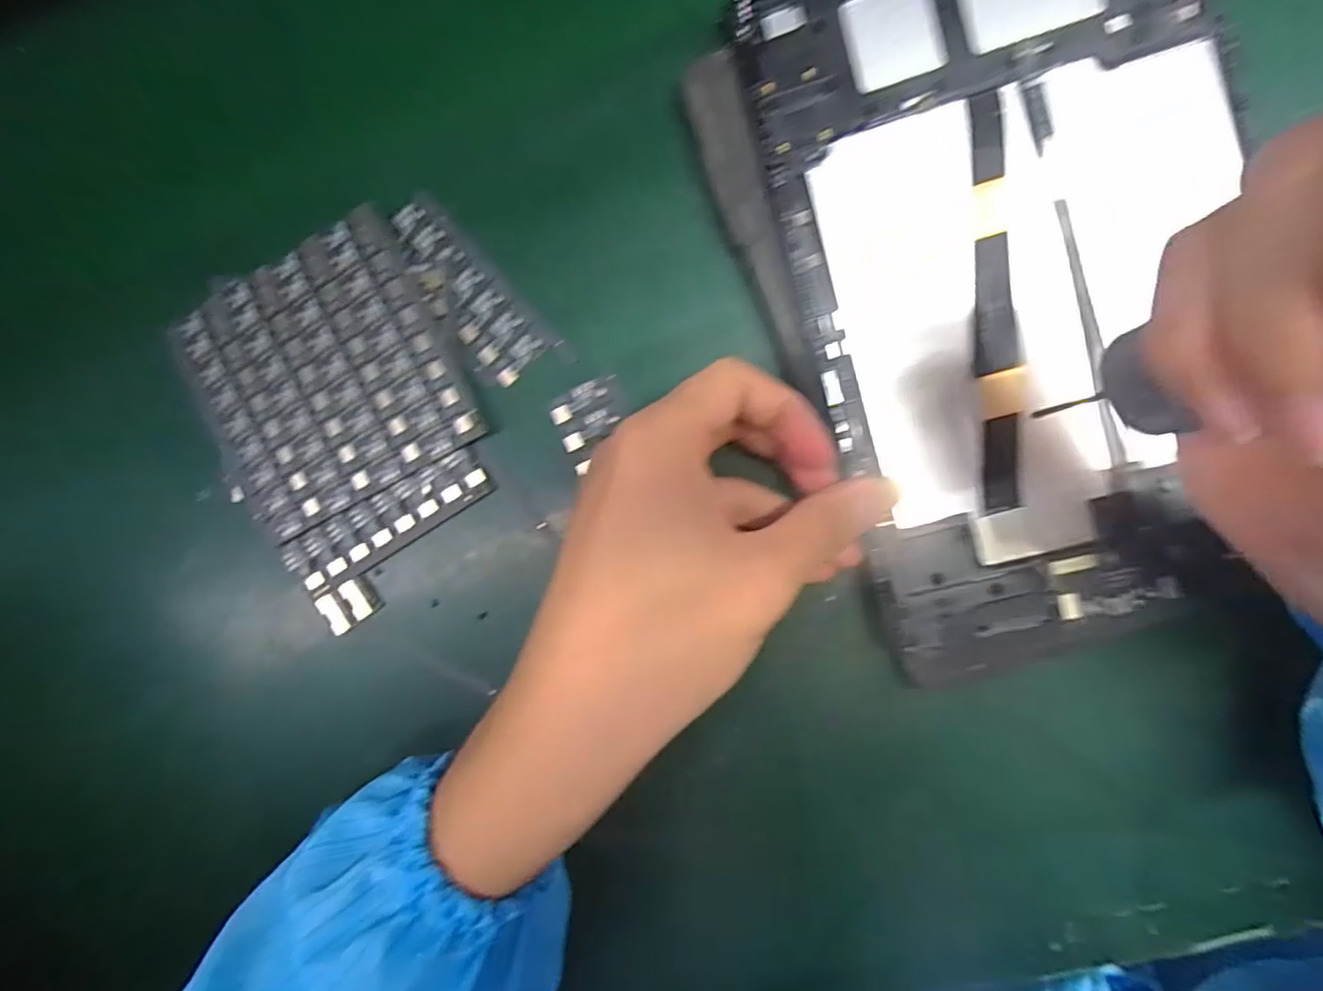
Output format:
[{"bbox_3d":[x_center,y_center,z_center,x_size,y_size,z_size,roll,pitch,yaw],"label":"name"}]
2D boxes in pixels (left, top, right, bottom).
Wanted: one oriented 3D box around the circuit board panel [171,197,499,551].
[{"bbox_3d":[-0.142,-0.050,0.255,0.106,0.013,0.106,-26,90,7],"label":"circuit board panel"}]

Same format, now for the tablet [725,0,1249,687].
[{"bbox_3d":[0.125,-0.075,0.207,0.146,0.012,0.246,-15,88,8],"label":"tablet"}]

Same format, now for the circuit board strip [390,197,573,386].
[{"bbox_3d":[-0.080,-0.082,0.248,0.033,0.005,0.088,-43,88,6],"label":"circuit board strip"}]

